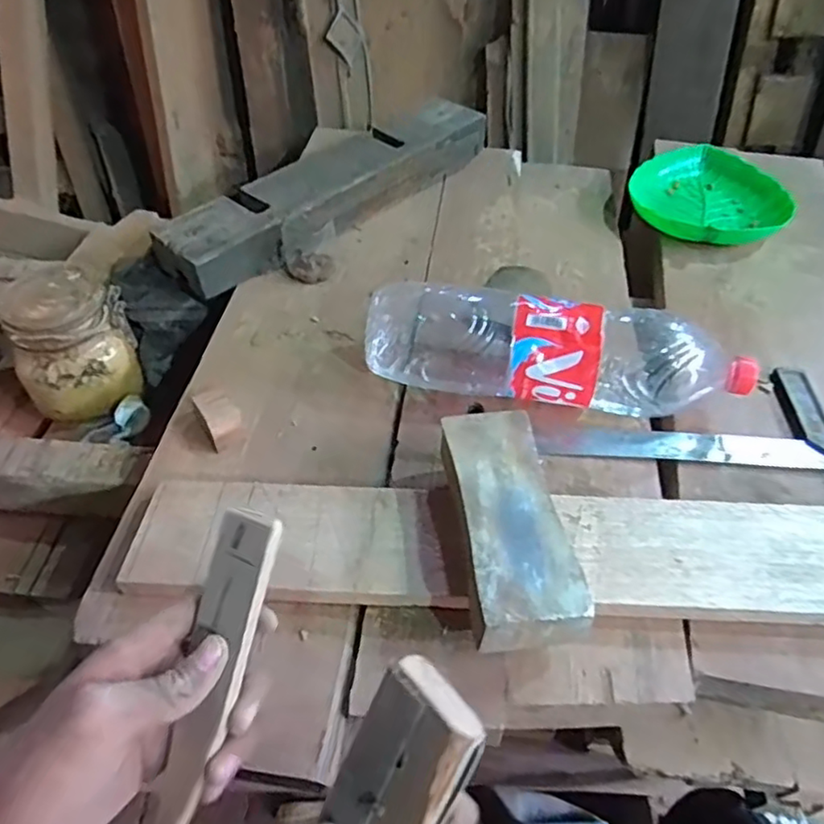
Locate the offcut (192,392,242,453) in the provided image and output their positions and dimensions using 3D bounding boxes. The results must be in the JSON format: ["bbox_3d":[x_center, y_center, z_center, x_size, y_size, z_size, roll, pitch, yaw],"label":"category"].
[{"bbox_3d":[-0.159,0.005,0.527,0.029,0.020,0.049,-24,52,-21],"label":"offcut"}]

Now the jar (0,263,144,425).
[{"bbox_3d":[-0.344,-0.067,0.644,0.114,0.118,0.101,-28,54,-24],"label":"jar"}]

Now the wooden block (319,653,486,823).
[{"bbox_3d":[-0.038,0.226,0.282,0.051,0.240,0.026,29,9,23],"label":"wooden block"}]

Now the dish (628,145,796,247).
[{"bbox_3d":[0.360,-0.255,0.771,0.180,0.040,0.188,31,55,25],"label":"dish"}]

